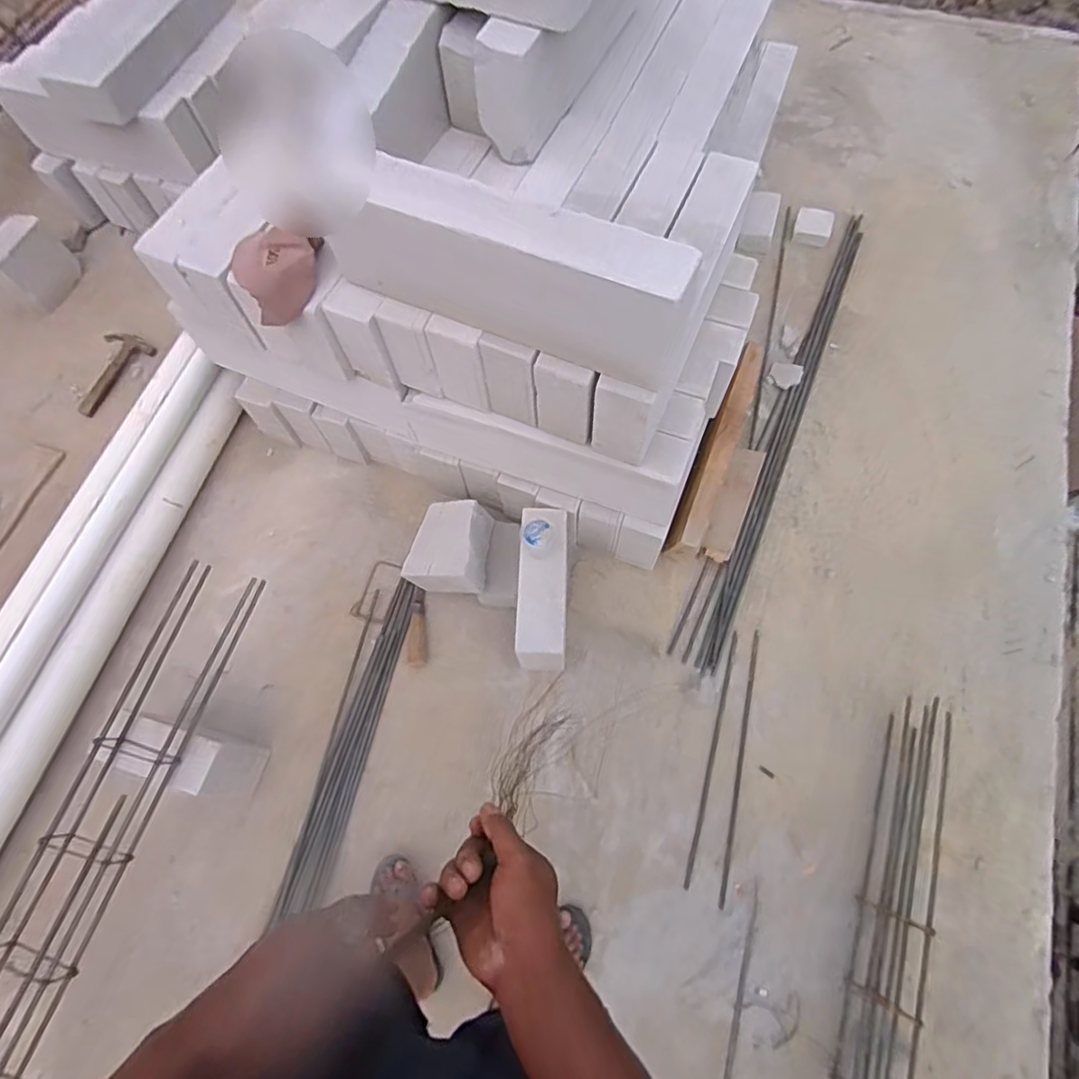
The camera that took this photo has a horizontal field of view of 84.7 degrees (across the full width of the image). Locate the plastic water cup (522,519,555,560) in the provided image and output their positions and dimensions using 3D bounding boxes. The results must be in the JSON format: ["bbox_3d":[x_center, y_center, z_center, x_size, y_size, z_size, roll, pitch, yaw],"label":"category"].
[{"bbox_3d":[0.001,0.005,1.297,0.069,0.087,0.066,-1,67,2],"label":"plastic water cup"}]

